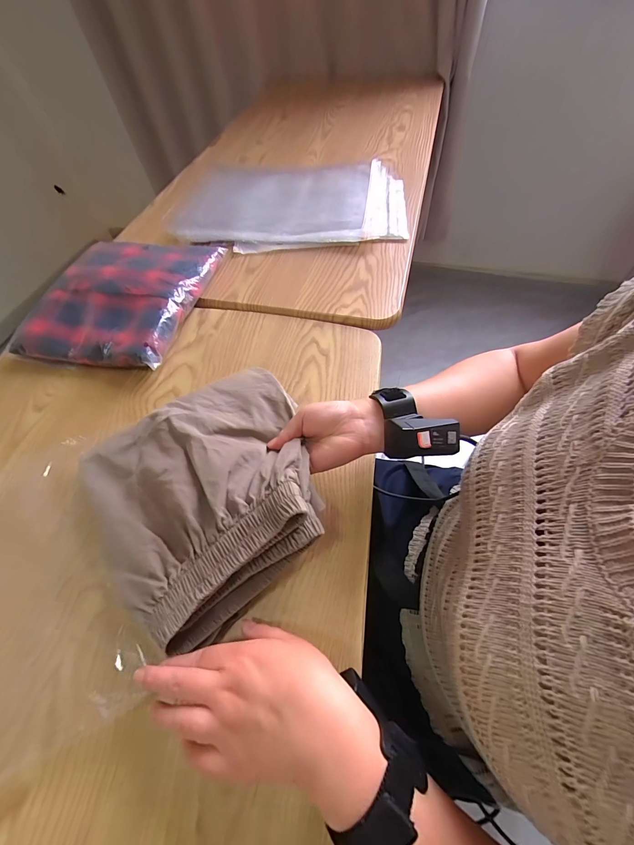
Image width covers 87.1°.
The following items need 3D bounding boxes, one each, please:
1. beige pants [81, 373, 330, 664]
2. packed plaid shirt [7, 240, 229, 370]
[{"bbox_3d":[-0.111,0.050,0.333,0.230,0.061,0.234,-36,62,-17],"label":"beige pants"},{"bbox_3d":[-0.311,-0.207,0.541,0.242,0.057,0.275,8,59,10],"label":"packed plaid shirt"}]

